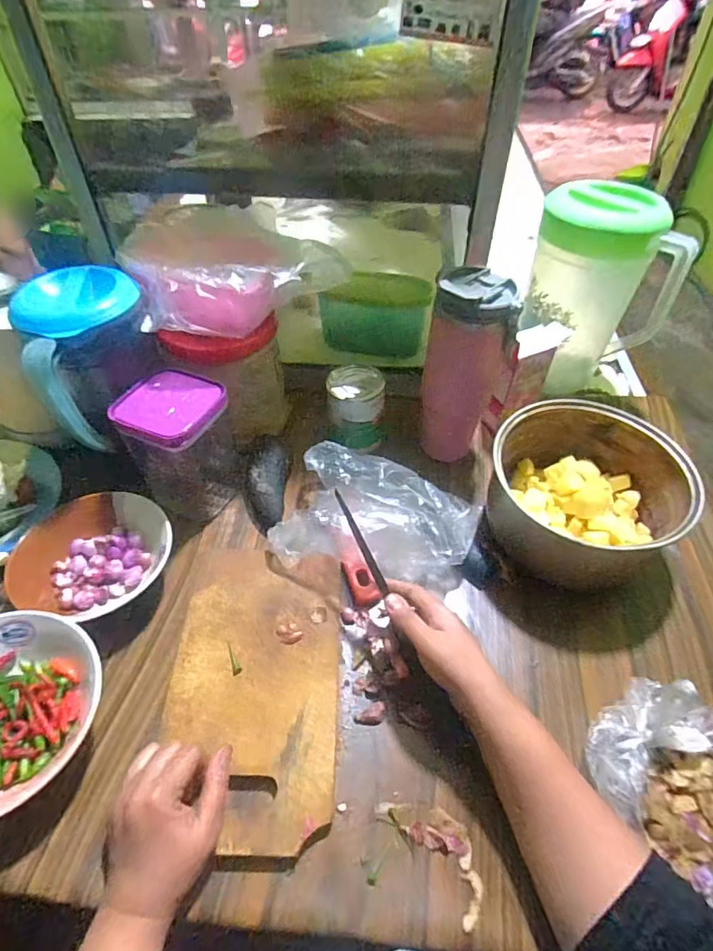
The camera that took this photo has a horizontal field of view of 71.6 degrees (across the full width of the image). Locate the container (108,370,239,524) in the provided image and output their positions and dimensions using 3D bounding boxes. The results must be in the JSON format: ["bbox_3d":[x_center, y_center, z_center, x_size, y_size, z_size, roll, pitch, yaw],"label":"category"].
[{"bbox_3d":[-0.197,-0.031,0.576,0.103,0.145,0.095,21,50,19],"label":"container"}]

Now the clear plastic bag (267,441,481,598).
[{"bbox_3d":[0.025,0.049,0.540,0.216,0.071,0.126,14,48,13],"label":"clear plastic bag"}]

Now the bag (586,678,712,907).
[{"bbox_3d":[0.279,0.227,0.392,0.115,0.089,0.141,-28,52,-23],"label":"bag"}]

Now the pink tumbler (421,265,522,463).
[{"bbox_3d":[0.135,-0.120,0.599,0.097,0.241,0.090,-1,47,1],"label":"pink tumbler"}]

